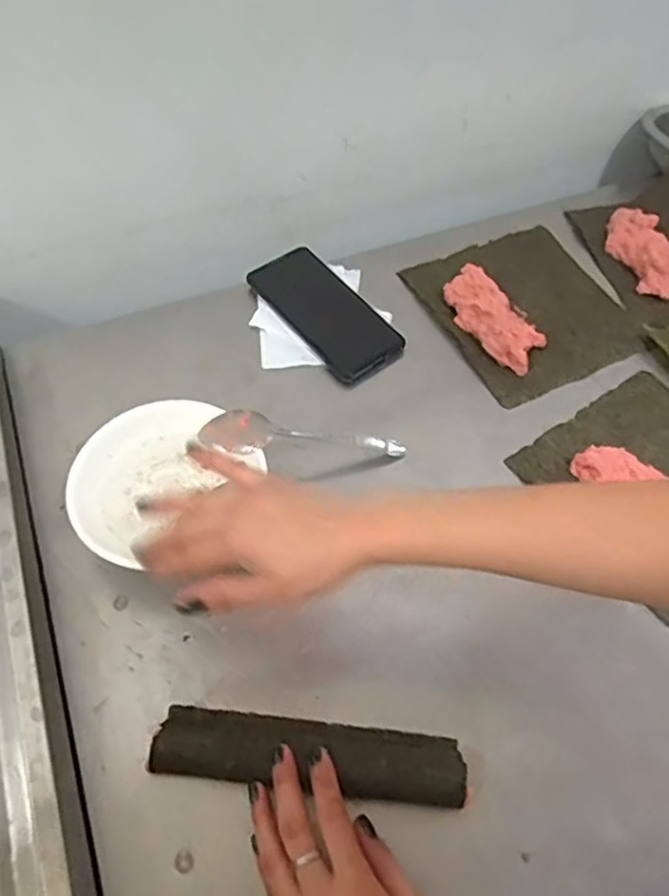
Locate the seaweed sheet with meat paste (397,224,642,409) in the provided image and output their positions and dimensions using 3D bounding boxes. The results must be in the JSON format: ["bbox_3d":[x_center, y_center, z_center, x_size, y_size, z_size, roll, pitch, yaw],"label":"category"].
[{"bbox_3d":[0.191,-0.150,0.650,0.178,0.026,0.190,-22,61,-15],"label":"seaweed sheet with meat paste"}]

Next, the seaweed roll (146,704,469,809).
[{"bbox_3d":[-0.016,0.197,0.427,0.196,0.033,0.046,6,58,2],"label":"seaweed roll"}]

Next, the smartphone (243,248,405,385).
[{"bbox_3d":[-0.007,-0.135,0.646,0.080,0.013,0.164,-33,70,-24],"label":"smartphone"}]

